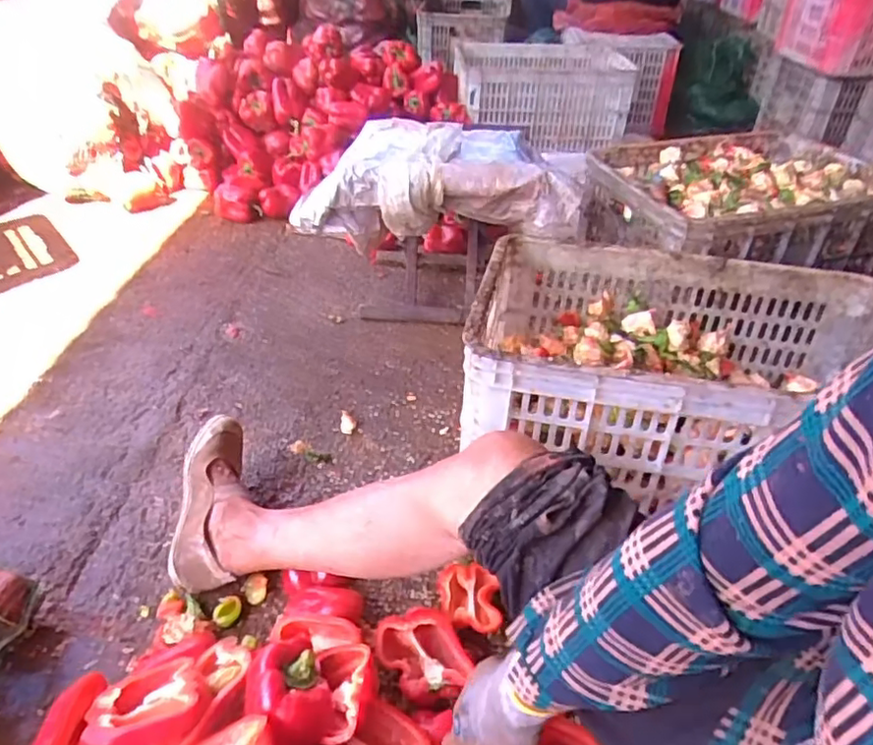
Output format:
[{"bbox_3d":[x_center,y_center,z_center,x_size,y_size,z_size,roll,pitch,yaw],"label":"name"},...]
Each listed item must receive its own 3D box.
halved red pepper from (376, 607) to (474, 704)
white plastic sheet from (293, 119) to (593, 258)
[{"bbox_3d":[-0.015,0.308,0.692,0.076,0.038,0.105,-24,44,-30],"label":"halved red pepper"},{"bbox_3d":[-0.007,-0.356,1.188,0.493,0.147,0.255,2,38,-1],"label":"white plastic sheet"}]

